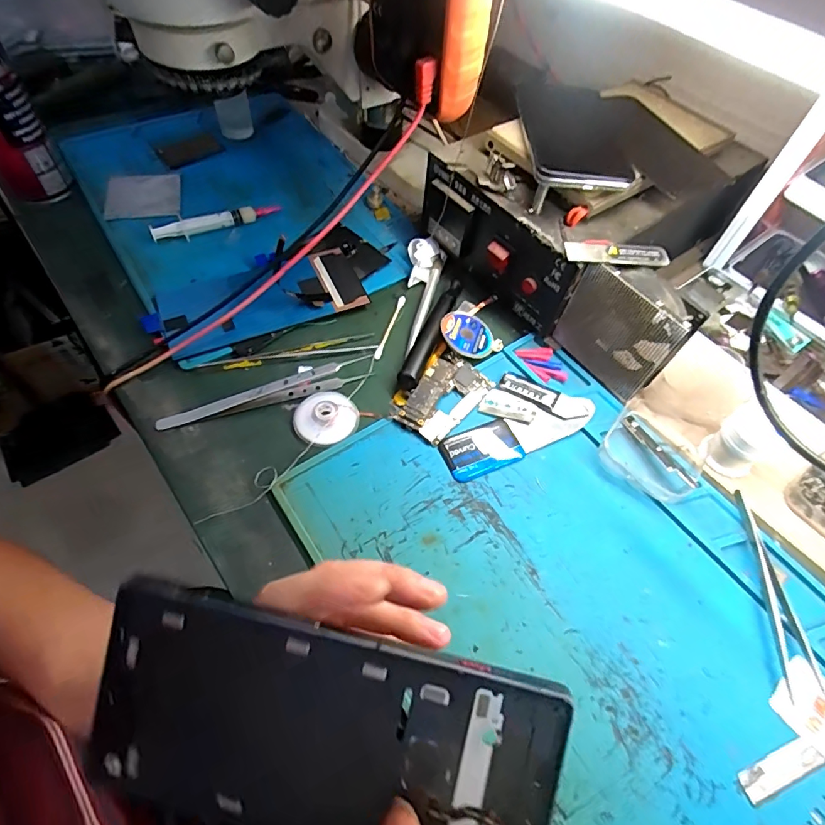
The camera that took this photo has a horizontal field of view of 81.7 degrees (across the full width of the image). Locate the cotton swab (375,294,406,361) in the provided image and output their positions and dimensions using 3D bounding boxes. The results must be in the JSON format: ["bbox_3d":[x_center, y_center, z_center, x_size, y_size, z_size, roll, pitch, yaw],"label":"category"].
[{"bbox_3d":[-0.018,-0.073,0.398,0.007,0.004,0.073,15,58,6],"label":"cotton swab"}]

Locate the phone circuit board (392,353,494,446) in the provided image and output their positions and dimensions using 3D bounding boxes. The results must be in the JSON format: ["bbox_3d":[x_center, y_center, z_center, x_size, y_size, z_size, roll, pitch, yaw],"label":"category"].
[{"bbox_3d":[0.023,-0.012,0.355,0.045,0.007,0.075,37,63,18],"label":"phone circuit board"}]

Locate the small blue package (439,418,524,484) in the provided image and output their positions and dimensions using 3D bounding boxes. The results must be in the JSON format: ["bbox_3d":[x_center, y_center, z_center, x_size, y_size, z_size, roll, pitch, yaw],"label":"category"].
[{"bbox_3d":[0.049,0.026,0.335,0.054,0.004,0.035,-19,61,-15],"label":"small blue package"}]

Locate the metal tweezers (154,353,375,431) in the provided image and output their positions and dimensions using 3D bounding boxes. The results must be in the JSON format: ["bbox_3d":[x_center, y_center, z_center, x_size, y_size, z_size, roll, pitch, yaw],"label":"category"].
[{"bbox_3d":[-0.104,-0.015,0.343,0.152,0.019,0.013,-17,61,-14],"label":"metal tweezers"}]

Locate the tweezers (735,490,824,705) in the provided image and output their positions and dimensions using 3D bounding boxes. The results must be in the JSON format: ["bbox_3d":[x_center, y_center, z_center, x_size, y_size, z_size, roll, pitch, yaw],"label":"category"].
[{"bbox_3d":[0.220,0.107,0.293,0.021,0.007,0.121,3,58,-2],"label":"tweezers"}]

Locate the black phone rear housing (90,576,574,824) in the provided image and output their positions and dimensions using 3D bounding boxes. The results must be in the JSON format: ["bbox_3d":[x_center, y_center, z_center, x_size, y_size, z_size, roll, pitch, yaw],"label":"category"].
[{"bbox_3d":[-0.033,0.116,0.167,0.160,0.004,0.081,12,92,6],"label":"black phone rear housing"}]

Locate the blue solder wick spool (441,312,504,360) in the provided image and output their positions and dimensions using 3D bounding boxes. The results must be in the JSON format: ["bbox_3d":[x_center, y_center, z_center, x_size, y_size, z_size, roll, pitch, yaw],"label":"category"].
[{"bbox_3d":[0.046,-0.063,0.385,0.045,0.004,0.043,9,61,-16],"label":"blue solder wick spool"}]

